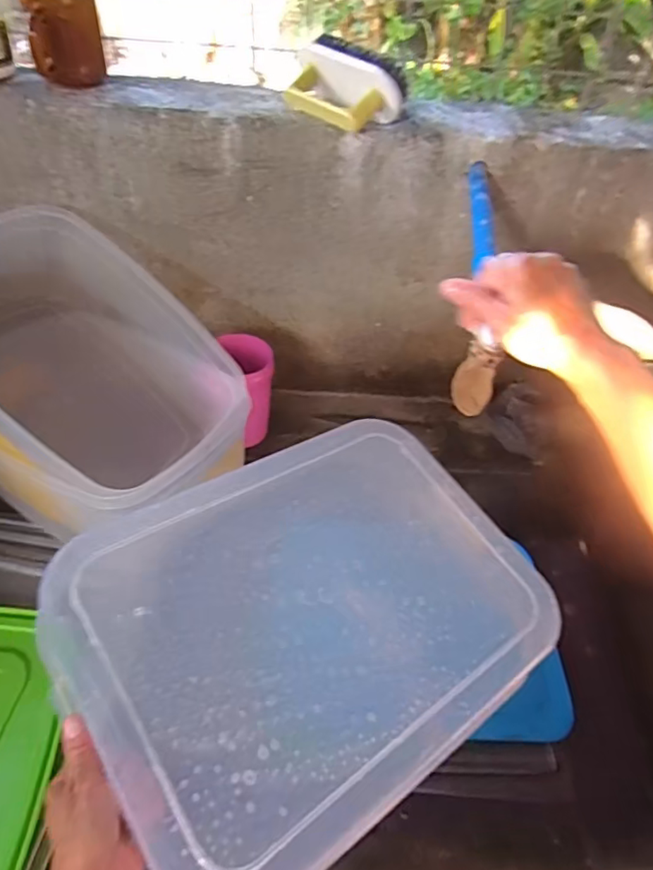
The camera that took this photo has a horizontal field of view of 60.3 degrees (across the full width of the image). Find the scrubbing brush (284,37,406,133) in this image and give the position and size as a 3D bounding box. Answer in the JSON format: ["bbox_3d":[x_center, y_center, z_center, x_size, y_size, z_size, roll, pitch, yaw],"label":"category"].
[{"bbox_3d":[0.016,-0.363,0.580,0.127,0.057,0.060,33,56,22],"label":"scrubbing brush"}]

